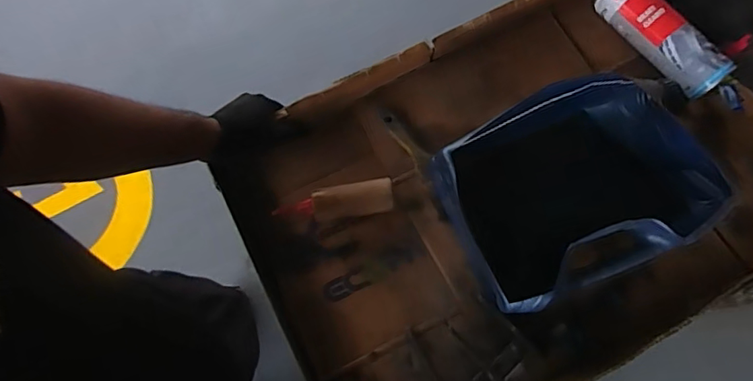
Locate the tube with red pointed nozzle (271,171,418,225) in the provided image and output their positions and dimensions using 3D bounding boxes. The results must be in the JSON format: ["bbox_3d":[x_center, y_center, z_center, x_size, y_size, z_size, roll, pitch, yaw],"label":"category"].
[{"bbox_3d":[-0.037,0.017,0.667,0.181,0.041,0.048,-15,73,-4],"label":"tube with red pointed nozzle"}]

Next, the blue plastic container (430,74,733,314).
[{"bbox_3d":[0.241,-0.007,0.621,0.307,0.111,0.222,-23,74,-6],"label":"blue plastic container"}]

